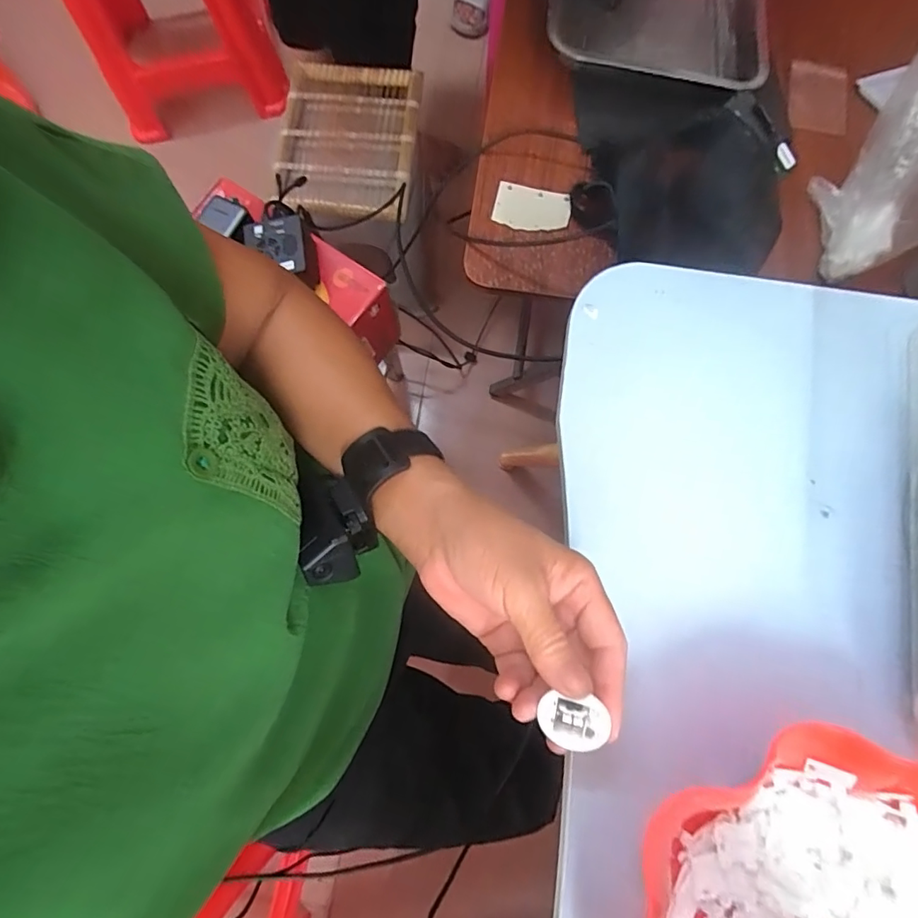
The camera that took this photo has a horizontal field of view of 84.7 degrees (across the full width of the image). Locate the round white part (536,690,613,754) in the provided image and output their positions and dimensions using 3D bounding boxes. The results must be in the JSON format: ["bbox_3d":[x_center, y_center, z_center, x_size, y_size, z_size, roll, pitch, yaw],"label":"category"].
[{"bbox_3d":[0.055,0.123,0.238,0.031,0.005,0.029,4,102,17],"label":"round white part"}]

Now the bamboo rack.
[{"bbox_3d":[-0.191,-0.543,0.874,0.233,0.054,0.294,7,76,2],"label":"bamboo rack"}]

